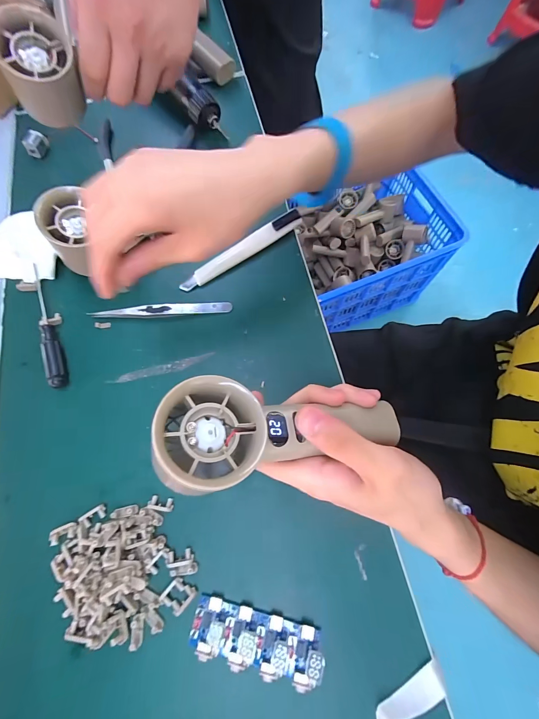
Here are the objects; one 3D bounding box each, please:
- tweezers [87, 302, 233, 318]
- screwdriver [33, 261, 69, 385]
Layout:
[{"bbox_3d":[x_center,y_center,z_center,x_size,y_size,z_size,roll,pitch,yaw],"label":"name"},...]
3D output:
[{"bbox_3d":[-0.102,-0.046,0.290,0.129,0.009,0.013,-4,70,0],"label":"tweezers"},{"bbox_3d":[-0.209,-0.033,0.284,0.014,0.013,0.130,-25,72,-7],"label":"screwdriver"}]

